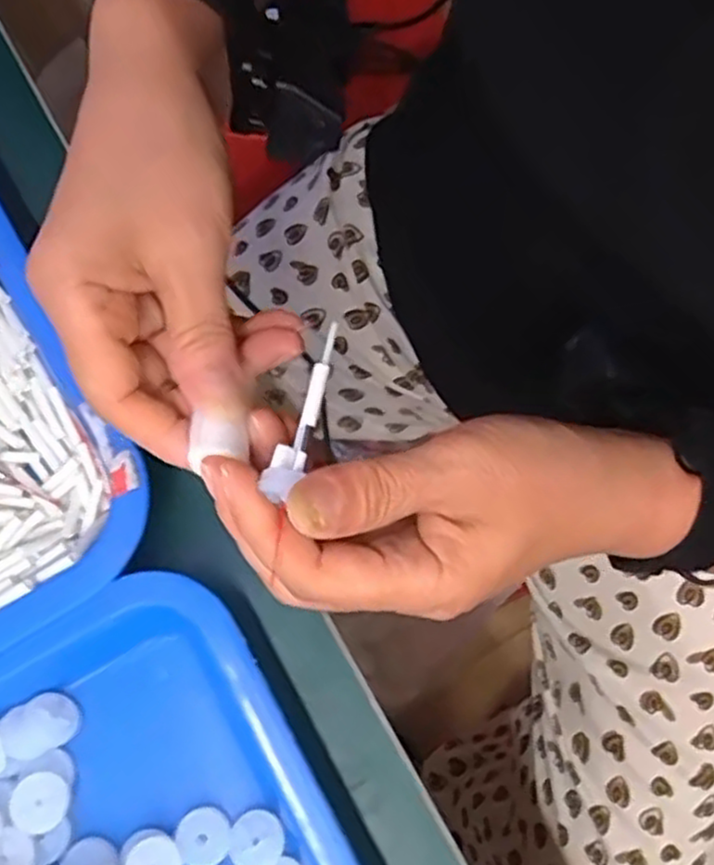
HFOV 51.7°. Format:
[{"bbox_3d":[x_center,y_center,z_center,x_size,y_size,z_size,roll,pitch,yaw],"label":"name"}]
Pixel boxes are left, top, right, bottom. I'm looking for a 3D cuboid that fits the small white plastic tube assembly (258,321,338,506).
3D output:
[{"bbox_3d":[-0.016,-0.009,0.232,0.010,0.007,0.064,16,64,5],"label":"small white plastic tube assembly"}]

